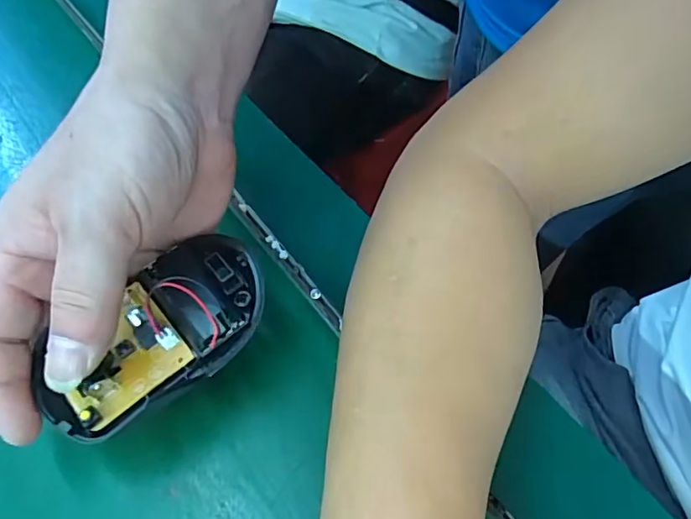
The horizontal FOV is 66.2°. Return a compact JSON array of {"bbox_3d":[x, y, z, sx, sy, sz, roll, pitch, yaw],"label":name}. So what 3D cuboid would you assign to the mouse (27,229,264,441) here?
[{"bbox_3d":[-0.077,0.026,0.212,0.093,0.024,0.054,-32,63,-20],"label":"mouse"}]

